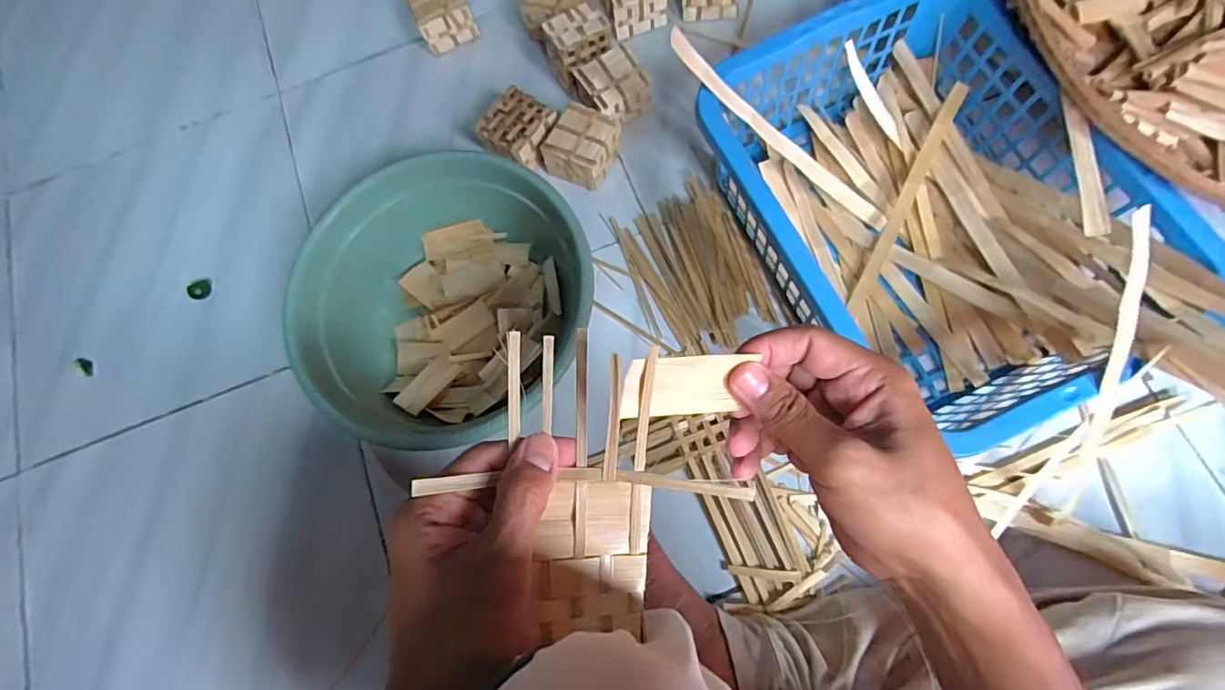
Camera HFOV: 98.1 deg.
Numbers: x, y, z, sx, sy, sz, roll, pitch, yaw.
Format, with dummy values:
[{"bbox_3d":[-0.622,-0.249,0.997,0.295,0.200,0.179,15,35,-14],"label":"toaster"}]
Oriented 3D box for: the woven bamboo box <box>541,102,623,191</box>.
[{"bbox_3d":[-0.036,-0.236,0.638,0.076,0.050,0.081,24,78,11],"label":"woven bamboo box"}]

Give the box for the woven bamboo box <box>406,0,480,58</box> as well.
[{"bbox_3d":[-0.225,-0.435,0.704,0.069,0.062,0.076,-26,74,-2],"label":"woven bamboo box"}]

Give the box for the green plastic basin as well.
[{"bbox_3d":[-0.169,-0.046,0.571,0.288,0.131,0.260,-4,75,4],"label":"green plastic basin"}]

